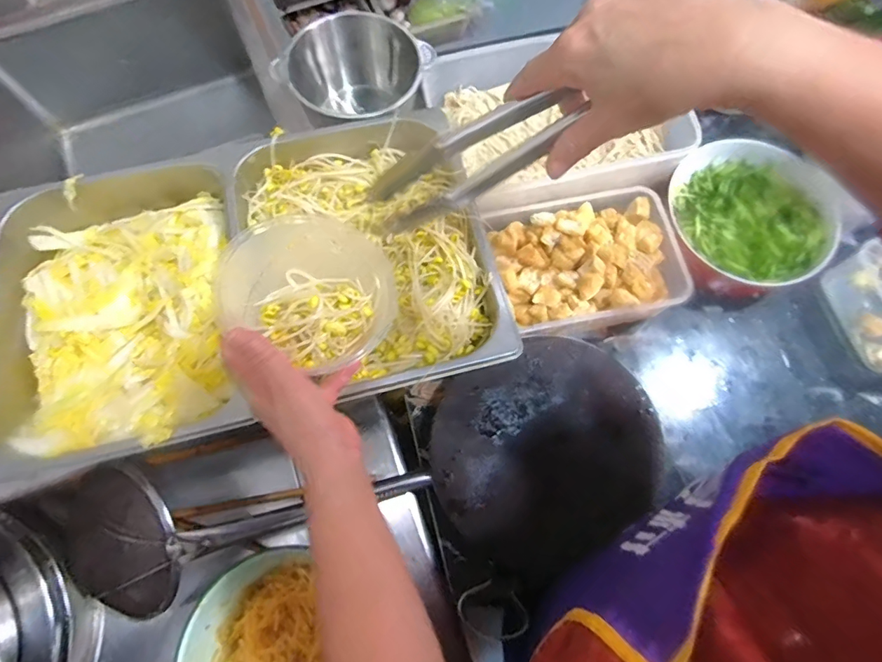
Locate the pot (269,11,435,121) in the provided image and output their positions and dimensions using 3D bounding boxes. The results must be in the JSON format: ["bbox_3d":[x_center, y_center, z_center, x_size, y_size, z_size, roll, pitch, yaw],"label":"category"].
[{"bbox_3d":[-0.108,-0.323,0.625,0.176,0.116,0.151,-38,76,-11],"label":"pot"}]

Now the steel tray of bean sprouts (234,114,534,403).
[{"bbox_3d":[-0.082,-0.085,0.520,0.253,0.054,0.331,-21,73,-6],"label":"steel tray of bean sprouts"}]

